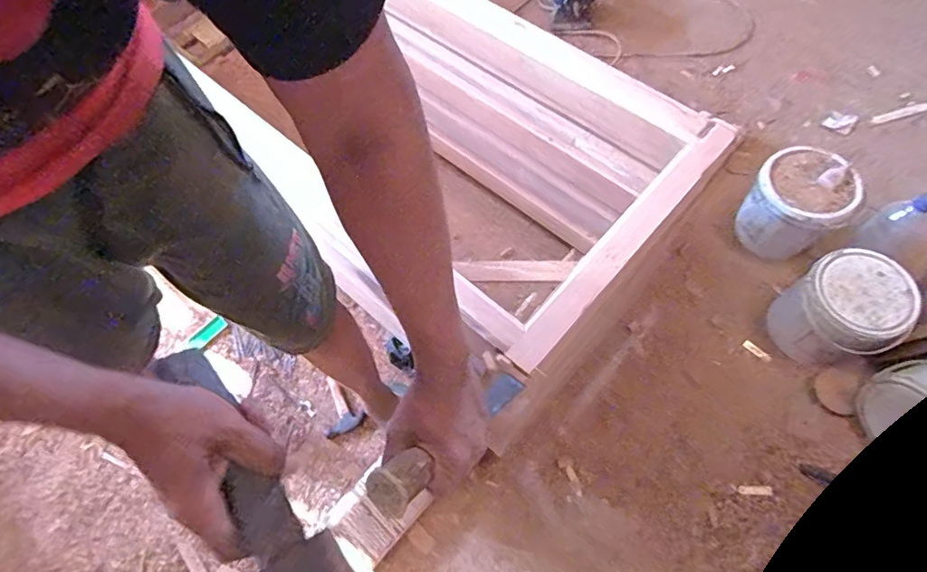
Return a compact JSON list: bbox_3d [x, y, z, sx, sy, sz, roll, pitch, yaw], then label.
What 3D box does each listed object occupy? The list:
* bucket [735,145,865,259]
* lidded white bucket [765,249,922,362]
[{"bbox_3d":[0.762,-0.184,1.201,0.188,0.219,0.198,-2,63,3],"label":"bucket"},{"bbox_3d":[0.779,0.058,1.076,0.181,0.217,0.201,-36,66,-14],"label":"lidded white bucket"}]

